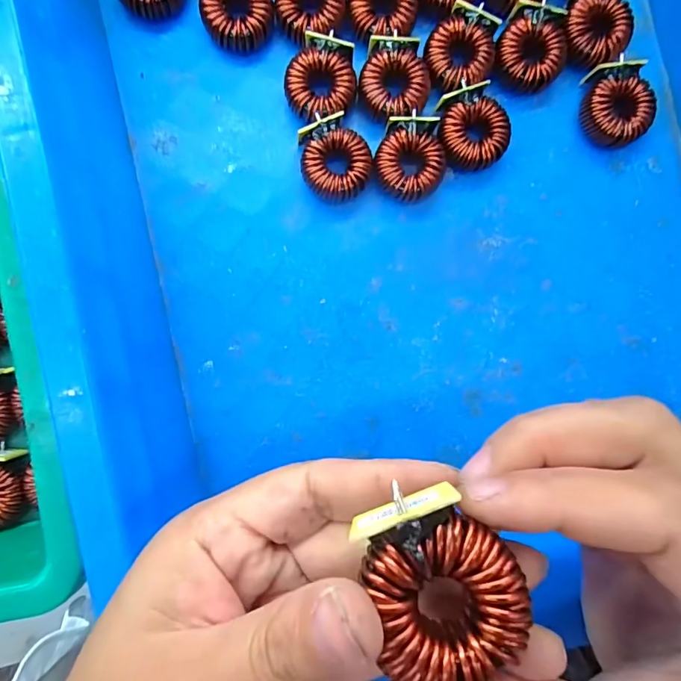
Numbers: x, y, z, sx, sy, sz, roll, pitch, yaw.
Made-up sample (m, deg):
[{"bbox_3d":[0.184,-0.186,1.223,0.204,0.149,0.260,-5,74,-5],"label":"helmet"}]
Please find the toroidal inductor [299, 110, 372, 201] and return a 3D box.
[{"bbox_3d":[-0.002,-0.094,0.238,0.036,0.019,0.042,-7,90,-3],"label":"toroidal inductor"}]

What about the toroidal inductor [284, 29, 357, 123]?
[{"bbox_3d":[-0.010,-0.135,0.239,0.035,0.020,0.042,2,89,-3],"label":"toroidal inductor"}]

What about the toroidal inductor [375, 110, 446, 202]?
[{"bbox_3d":[0.037,-0.097,0.240,0.035,0.019,0.039,10,89,-3],"label":"toroidal inductor"}]

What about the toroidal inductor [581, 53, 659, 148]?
[{"bbox_3d":[0.149,-0.126,0.244,0.034,0.021,0.040,-9,90,-3],"label":"toroidal inductor"}]

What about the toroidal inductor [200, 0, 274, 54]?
[{"bbox_3d":[-0.054,-0.172,0.238,0.035,0.019,0.034,0,89,-3],"label":"toroidal inductor"}]

